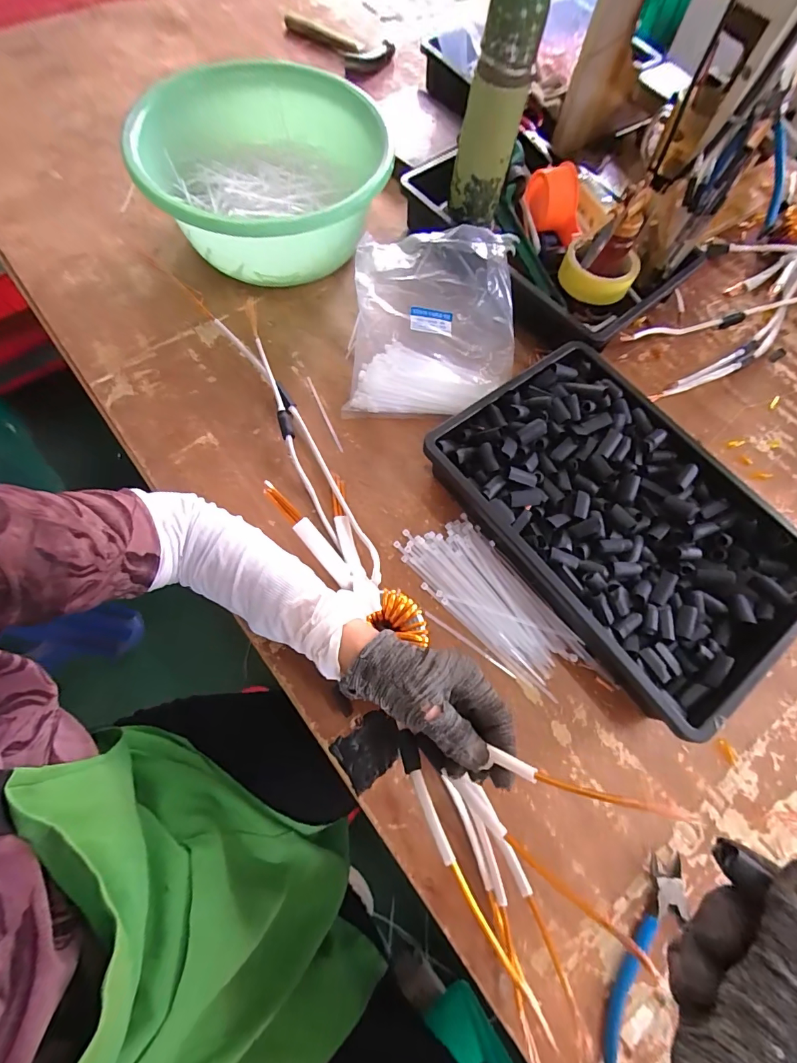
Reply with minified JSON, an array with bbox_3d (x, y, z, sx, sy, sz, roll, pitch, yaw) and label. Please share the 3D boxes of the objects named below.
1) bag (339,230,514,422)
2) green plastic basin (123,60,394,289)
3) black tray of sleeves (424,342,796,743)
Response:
[{"bbox_3d":[0.043,-0.254,0.525,0.193,0.092,0.215,2,68,-2],"label":"bag"},{"bbox_3d":[-0.178,-0.449,0.560,0.307,0.136,0.299,1,68,-3],"label":"green plastic basin"},{"bbox_3d":[0.230,-0.015,0.454,0.243,0.067,0.363,-34,74,-15],"label":"black tray of sleeves"}]

